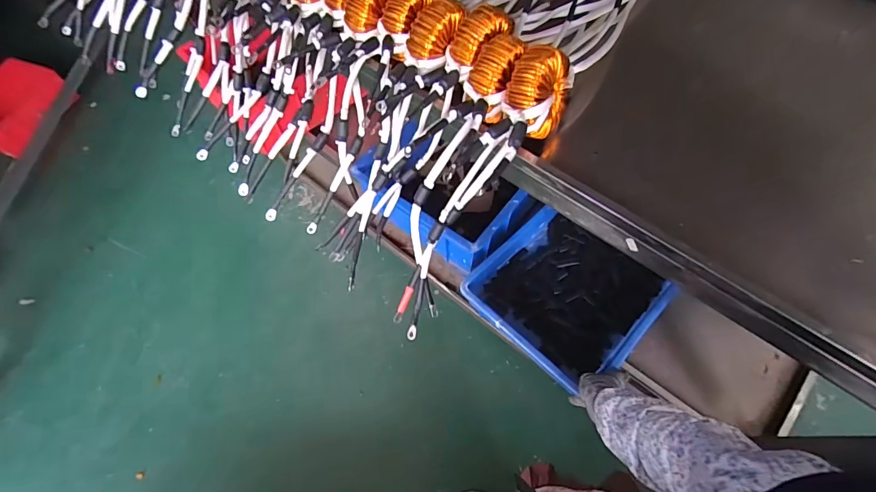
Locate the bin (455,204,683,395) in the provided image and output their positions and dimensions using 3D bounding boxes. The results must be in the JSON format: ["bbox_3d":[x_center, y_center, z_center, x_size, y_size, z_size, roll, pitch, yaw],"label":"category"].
[{"bbox_3d":[0.234,0.095,0.789,0.284,0.104,0.279,-41,72,-20],"label":"bin"}]

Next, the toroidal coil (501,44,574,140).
[{"bbox_3d":[0.112,-0.169,0.465,0.065,0.070,0.088,18,69,12],"label":"toroidal coil"}]

